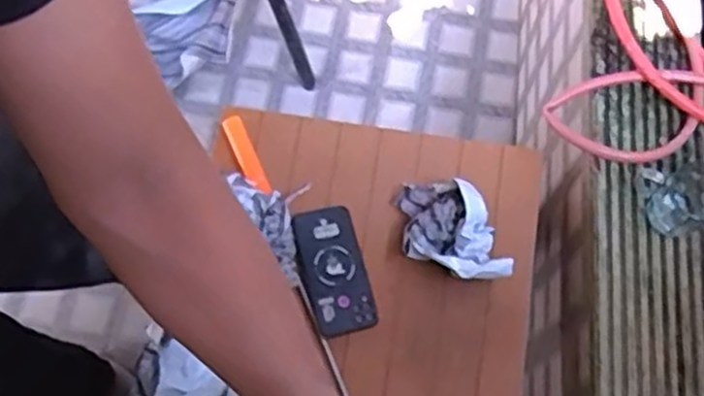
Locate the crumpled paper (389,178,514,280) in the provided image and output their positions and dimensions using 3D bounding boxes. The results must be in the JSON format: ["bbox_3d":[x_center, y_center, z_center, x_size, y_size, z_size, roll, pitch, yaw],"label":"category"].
[{"bbox_3d":[0.119,0.043,0.963,0.107,0.096,0.154,-22,73,-8],"label":"crumpled paper"}]

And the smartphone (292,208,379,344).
[{"bbox_3d":[-0.024,0.094,0.982,0.085,0.015,0.168,-15,73,-6],"label":"smartphone"}]

